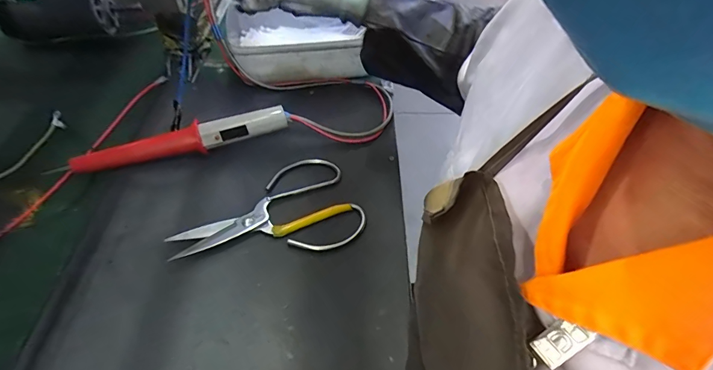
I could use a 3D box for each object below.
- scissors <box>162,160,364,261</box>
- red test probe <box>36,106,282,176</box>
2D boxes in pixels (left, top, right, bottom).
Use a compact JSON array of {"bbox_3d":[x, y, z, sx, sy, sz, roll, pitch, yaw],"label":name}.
[{"bbox_3d":[-0.098,0.033,0.427,0.194,0.013,0.126,-17,53,-16],"label":"scissors"},{"bbox_3d":[-0.215,-0.050,0.468,0.262,0.038,0.028,-14,52,-14],"label":"red test probe"}]

